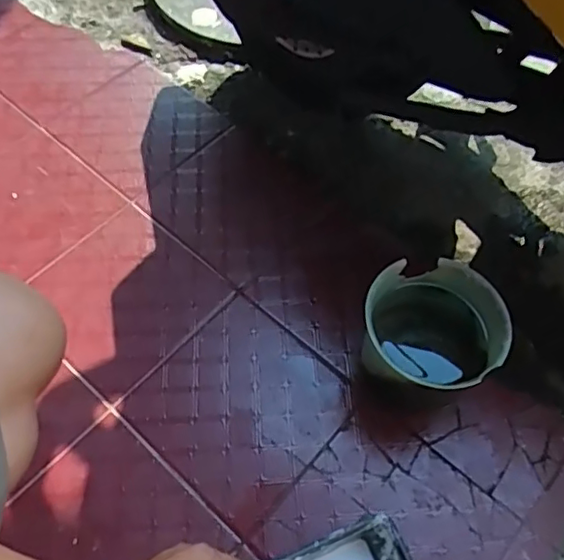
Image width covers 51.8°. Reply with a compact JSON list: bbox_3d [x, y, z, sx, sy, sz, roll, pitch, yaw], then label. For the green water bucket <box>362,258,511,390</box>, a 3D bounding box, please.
[{"bbox_3d":[0.152,0.063,0.607,0.133,0.108,0.130,2,59,-3],"label":"green water bucket"}]

